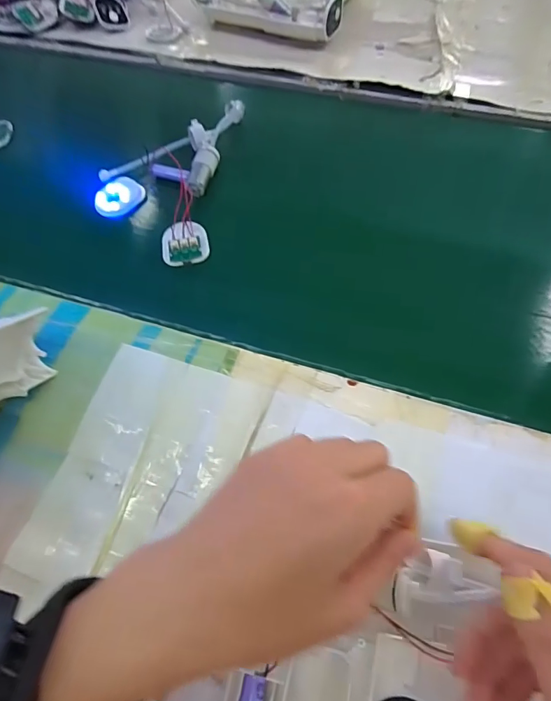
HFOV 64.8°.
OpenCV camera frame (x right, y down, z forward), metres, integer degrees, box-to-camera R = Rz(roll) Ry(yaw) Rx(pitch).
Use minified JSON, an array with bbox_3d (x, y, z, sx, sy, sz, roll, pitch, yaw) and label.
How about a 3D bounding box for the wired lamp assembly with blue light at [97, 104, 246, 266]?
[{"bbox_3d":[-0.132,-0.210,0.515,0.143,0.032,0.248,5,62,5],"label":"wired lamp assembly with blue light"}]

